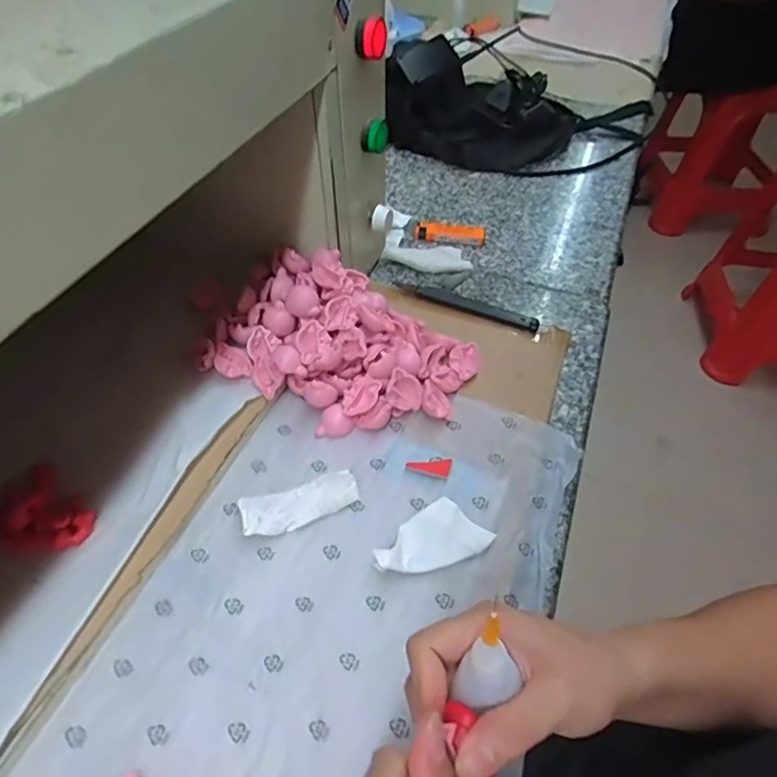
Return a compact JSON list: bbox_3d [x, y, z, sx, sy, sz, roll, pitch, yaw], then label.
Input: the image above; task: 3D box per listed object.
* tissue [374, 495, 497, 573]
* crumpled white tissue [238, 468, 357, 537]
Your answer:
[{"bbox_3d":[0.029,0.108,0.372,0.076,0.013,0.044,-27,55,-23],"label":"tissue"},{"bbox_3d":[-0.062,0.083,0.381,0.082,0.008,0.030,-13,68,-13],"label":"crumpled white tissue"}]

